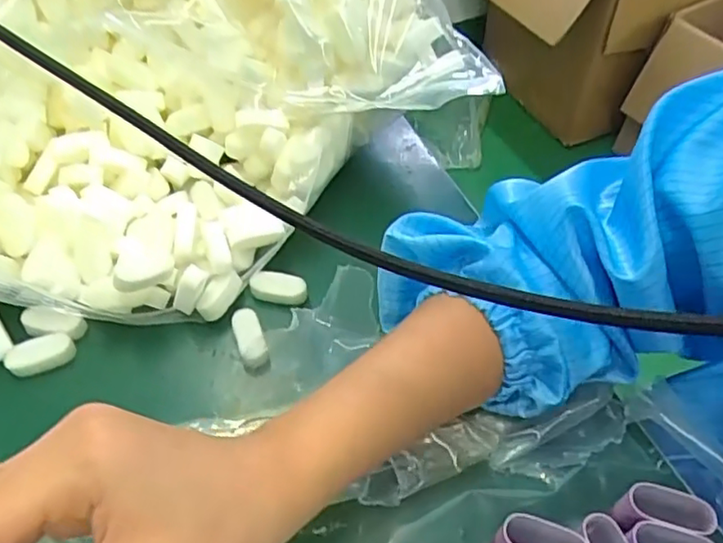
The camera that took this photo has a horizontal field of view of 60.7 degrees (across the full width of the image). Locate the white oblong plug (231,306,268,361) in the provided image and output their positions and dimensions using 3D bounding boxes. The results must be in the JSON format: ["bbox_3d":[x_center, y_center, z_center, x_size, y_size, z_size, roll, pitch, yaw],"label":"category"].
[{"bbox_3d":[-0.063,0.035,0.344,0.014,0.008,0.032,-18,52,-14],"label":"white oblong plug"}]

